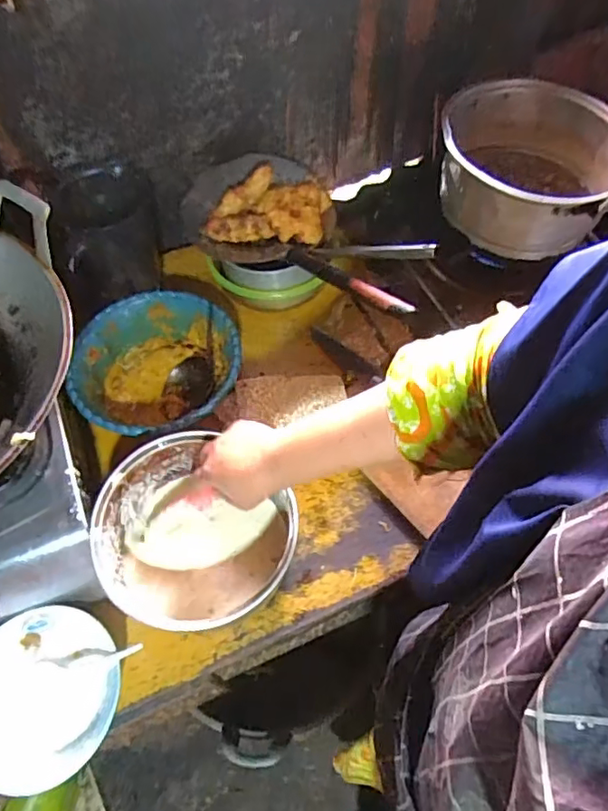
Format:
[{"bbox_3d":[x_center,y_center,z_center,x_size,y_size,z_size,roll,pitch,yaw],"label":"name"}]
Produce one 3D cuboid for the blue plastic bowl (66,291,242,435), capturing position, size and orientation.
[{"bbox_3d":[-0.188,-0.046,0.766,0.206,0.068,0.214,-3,57,-3],"label":"blue plastic bowl"}]

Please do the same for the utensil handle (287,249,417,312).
[{"bbox_3d":[0.043,-0.150,0.685,0.026,0.020,0.270,-24,33,-16],"label":"utensil handle"}]

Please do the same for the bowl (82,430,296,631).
[{"bbox_3d":[-0.118,0.148,0.621,0.205,0.099,0.181,26,60,15],"label":"bowl"}]

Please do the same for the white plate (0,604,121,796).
[{"bbox_3d":[-0.268,0.289,0.579,0.156,0.029,0.158,0,57,-1],"label":"white plate"}]

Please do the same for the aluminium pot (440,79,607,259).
[{"bbox_3d":[0.289,-0.299,0.737,0.223,0.122,0.235,0,57,-1],"label":"aluminium pot"}]

